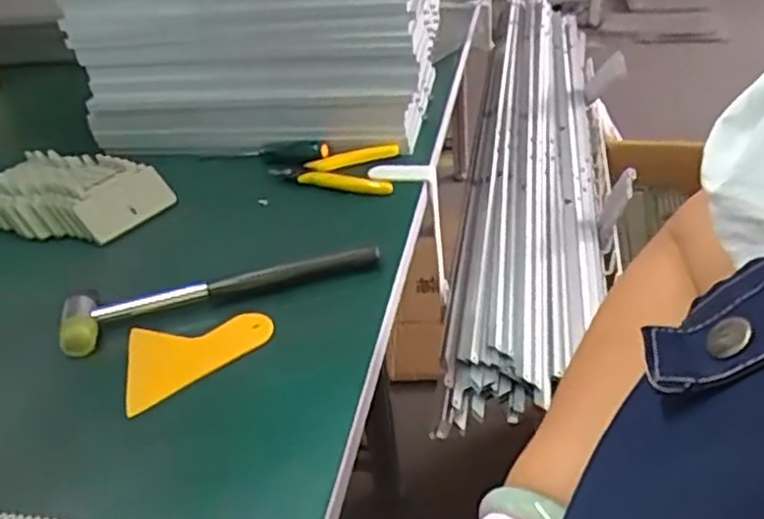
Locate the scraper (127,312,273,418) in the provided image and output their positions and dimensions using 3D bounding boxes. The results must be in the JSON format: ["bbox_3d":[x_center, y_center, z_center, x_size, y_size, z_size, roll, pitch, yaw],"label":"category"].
[{"bbox_3d":[-0.126,0.065,0.486,0.100,0.007,0.071,-11,35,-9],"label":"scraper"}]

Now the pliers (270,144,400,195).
[{"bbox_3d":[-0.047,-0.083,0.669,0.119,0.021,0.063,0,36,9],"label":"pliers"}]

